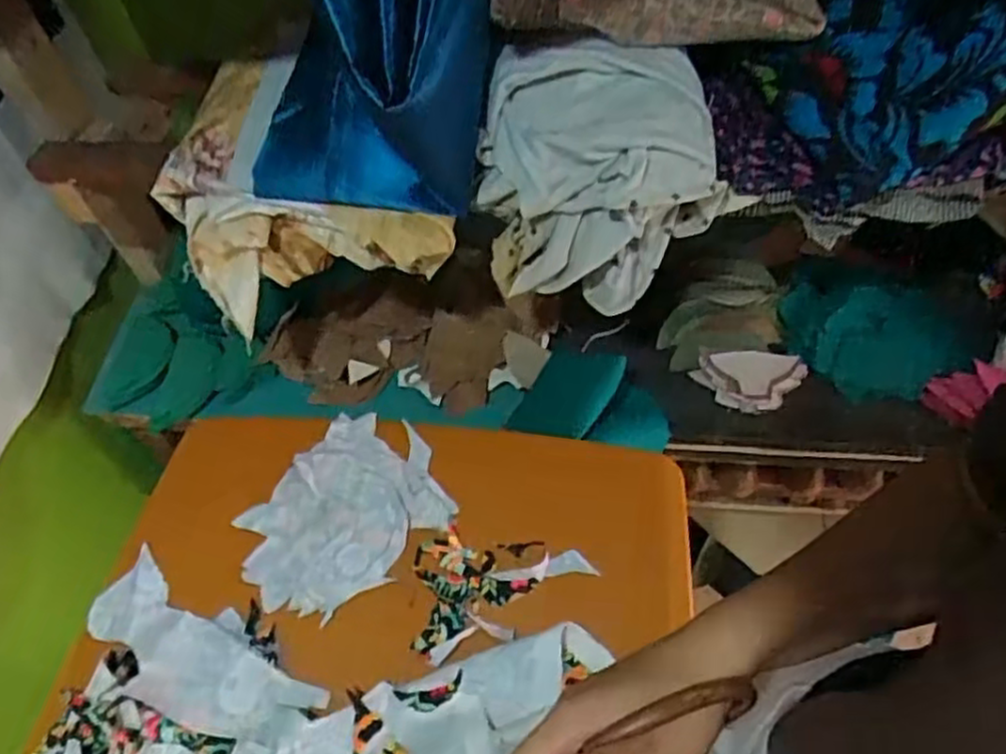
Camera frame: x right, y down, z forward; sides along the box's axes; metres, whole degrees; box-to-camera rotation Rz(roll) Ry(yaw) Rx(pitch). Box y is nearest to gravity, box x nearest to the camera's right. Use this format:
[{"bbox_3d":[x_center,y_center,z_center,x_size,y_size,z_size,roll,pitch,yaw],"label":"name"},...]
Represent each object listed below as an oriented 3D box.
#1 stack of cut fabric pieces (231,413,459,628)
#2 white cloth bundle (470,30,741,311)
[{"bbox_3d":[-0.138,0.118,0.639,0.145,0.015,0.181,36,64,26],"label":"stack of cut fabric pieces"},{"bbox_3d":[0.079,-0.165,0.613,0.187,0.169,0.132,1,54,6],"label":"white cloth bundle"}]

